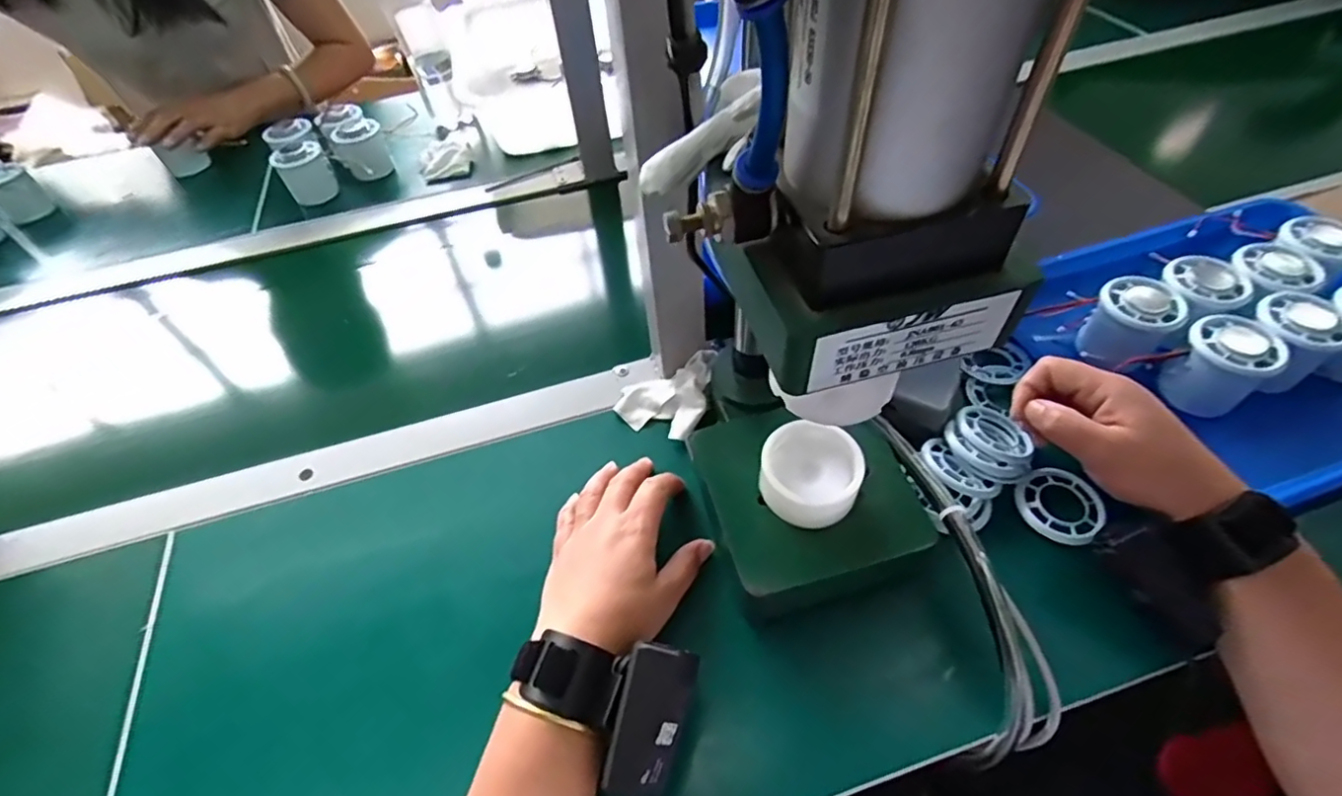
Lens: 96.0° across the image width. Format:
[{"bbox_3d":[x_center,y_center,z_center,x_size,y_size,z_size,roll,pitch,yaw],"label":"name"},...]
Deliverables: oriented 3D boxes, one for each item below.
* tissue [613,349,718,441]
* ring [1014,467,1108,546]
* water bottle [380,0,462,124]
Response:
[{"bbox_3d":[-0.007,-0.004,0.475,0.073,0.033,0.067,8,53,11],"label":"tissue"},{"bbox_3d":[0.262,0.071,0.406,0.048,0.012,0.051,-2,52,3],"label":"ring"},{"bbox_3d":[-0.295,-0.426,0.705,0.056,0.208,0.072,-20,53,-11],"label":"water bottle"}]

